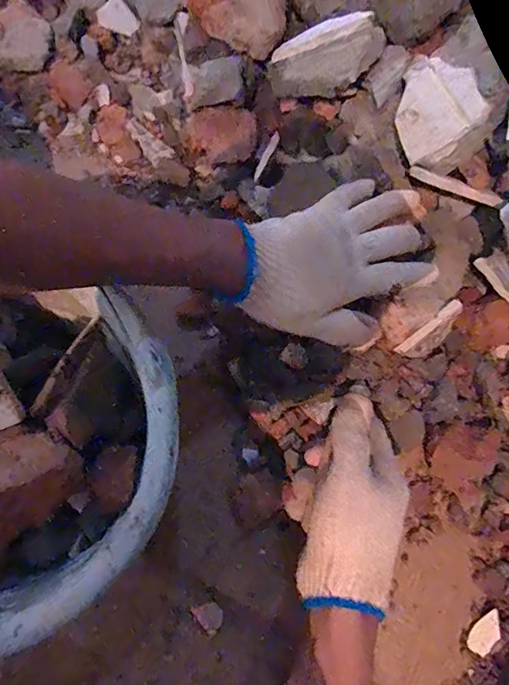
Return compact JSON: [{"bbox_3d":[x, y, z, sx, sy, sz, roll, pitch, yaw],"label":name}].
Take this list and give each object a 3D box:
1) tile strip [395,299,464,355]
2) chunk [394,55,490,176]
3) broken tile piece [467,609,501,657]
[{"bbox_3d":[0.160,-0.013,0.421,0.070,0.008,0.011,-40,80,9],"label":"tile strip"},{"bbox_3d":[0.155,-0.192,0.382,0.029,0.074,0.079,-12,69,-29],"label":"chunk"},{"bbox_3d":[0.209,0.263,0.415,0.020,0.004,0.041,39,90,36],"label":"broken tile piece"}]

